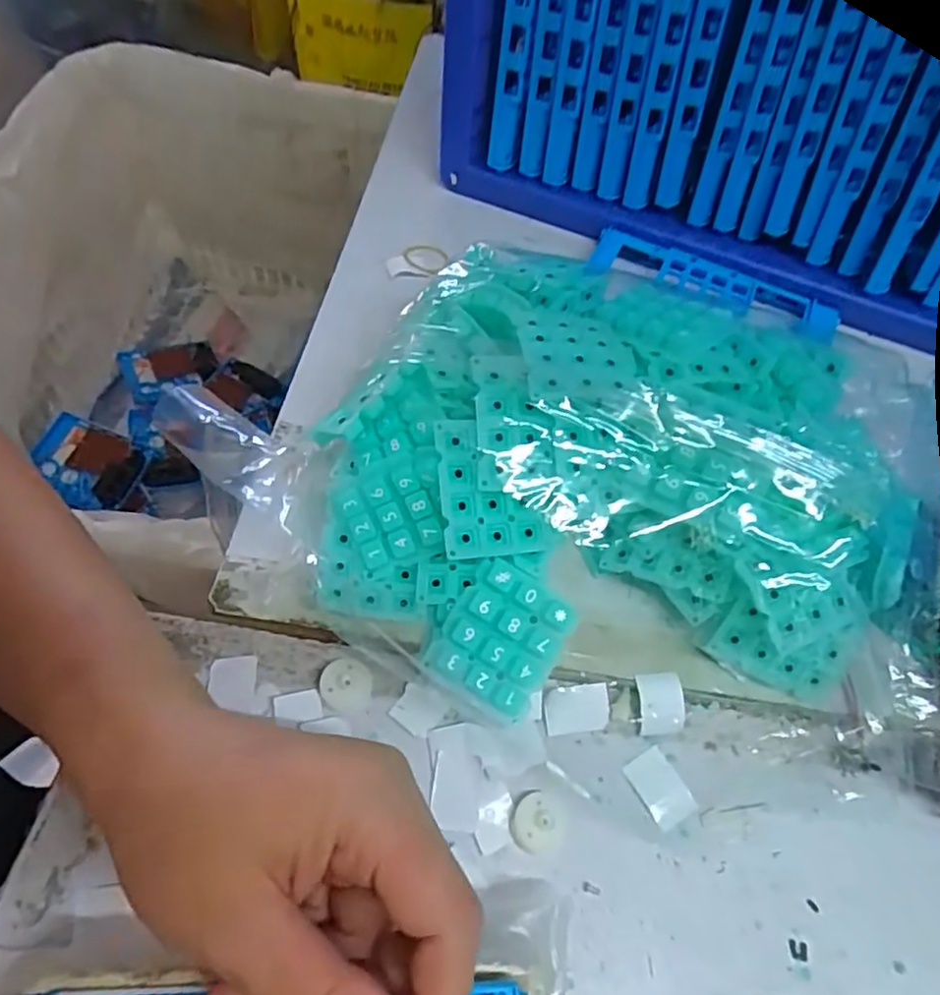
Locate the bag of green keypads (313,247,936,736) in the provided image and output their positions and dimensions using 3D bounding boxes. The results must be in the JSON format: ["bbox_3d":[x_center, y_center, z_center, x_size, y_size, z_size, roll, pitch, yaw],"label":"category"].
[{"bbox_3d":[0.070,-0.009,0.315,0.277,0.095,0.201,1,58,-4],"label":"bag of green keypads"}]

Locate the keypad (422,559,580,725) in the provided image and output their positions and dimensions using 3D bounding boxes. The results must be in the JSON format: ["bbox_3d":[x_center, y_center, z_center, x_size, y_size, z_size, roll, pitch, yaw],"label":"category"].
[{"bbox_3d":[0.014,0.063,0.288,0.048,0.009,0.058,34,82,2],"label":"keypad"}]

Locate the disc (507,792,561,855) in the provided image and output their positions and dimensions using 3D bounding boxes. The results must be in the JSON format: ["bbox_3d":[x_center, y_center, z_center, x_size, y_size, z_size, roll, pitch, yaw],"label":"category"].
[{"bbox_3d":[0.028,0.134,0.274,0.021,0.006,0.022,2,58,-3],"label":"disc"}]

